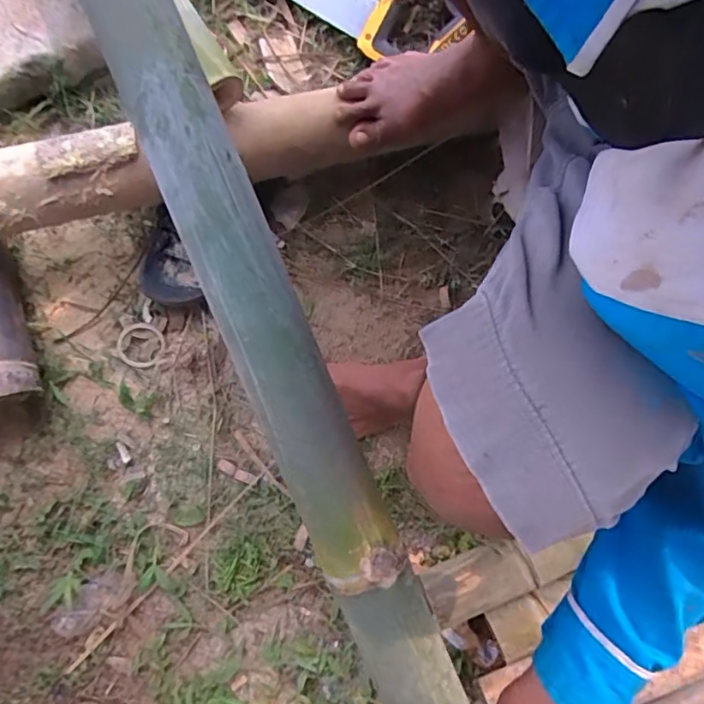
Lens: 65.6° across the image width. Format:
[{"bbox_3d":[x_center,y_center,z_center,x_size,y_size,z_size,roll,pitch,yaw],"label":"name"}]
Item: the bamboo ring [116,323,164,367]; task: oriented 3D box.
[{"bbox_3d":[-0.271,-0.008,0.702,0.055,0.008,0.057,-2,100,-15],"label":"bamboo ring"}]

